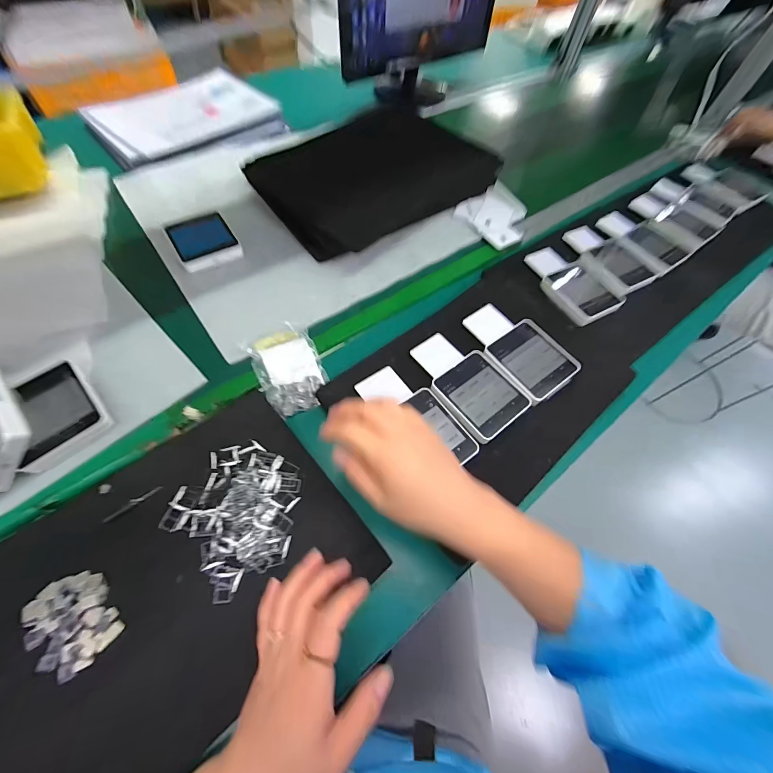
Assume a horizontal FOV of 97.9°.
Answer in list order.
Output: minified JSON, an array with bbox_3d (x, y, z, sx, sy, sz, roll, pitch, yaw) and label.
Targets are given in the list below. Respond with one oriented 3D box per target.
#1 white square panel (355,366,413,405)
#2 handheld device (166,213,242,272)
[{"bbox_3d":[-0.004,0.003,0.408,0.053,0.004,0.052,-31,68,-20],"label":"white square panel"},{"bbox_3d":[-0.265,-0.213,0.491,0.082,0.023,0.102,-30,67,-20],"label":"handheld device"}]

